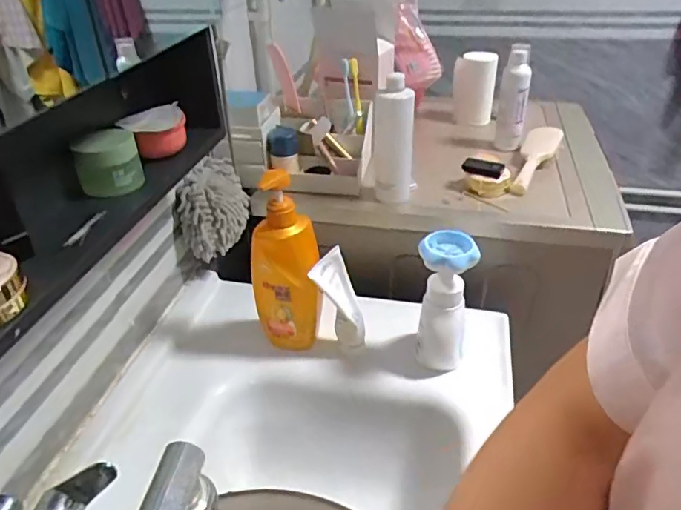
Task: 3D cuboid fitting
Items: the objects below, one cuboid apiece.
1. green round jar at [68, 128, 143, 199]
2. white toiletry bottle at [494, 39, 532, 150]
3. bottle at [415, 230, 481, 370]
[{"bbox_3d":[-0.245,-0.099,0.566,0.065,0.058,0.053,-18,37,-24],"label":"green round jar"},{"bbox_3d":[0.322,-0.284,1.001,0.053,0.188,0.042,10,36,16],"label":"white toiletry bottle"},{"bbox_3d":[0.135,0.061,0.706,0.070,0.180,0.058,6,35,11],"label":"bottle"}]

